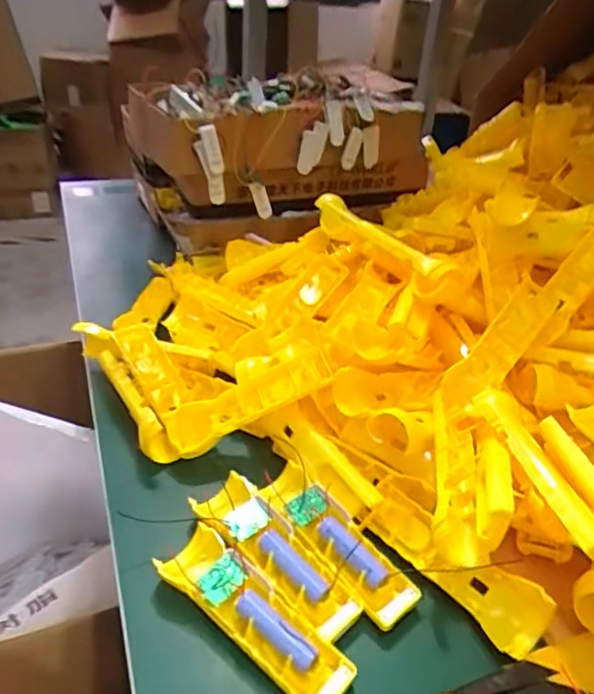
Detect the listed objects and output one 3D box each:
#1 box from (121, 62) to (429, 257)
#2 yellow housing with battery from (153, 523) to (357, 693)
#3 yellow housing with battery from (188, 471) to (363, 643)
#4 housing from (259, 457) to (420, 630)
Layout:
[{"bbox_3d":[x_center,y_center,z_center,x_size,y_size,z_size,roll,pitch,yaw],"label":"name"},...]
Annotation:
[{"bbox_3d":[-0.029,-0.316,0.893,0.424,0.197,0.240,-14,37,-25],"label":"box"},{"bbox_3d":[-0.033,0.190,0.397,0.156,0.023,0.047,28,40,32],"label":"yellow housing with battery"},{"bbox_3d":[-0.021,0.163,0.441,0.051,0.029,0.158,-25,43,-36],"label":"yellow housing with battery"},{"bbox_3d":[0.026,0.157,0.457,0.046,0.027,0.159,-21,41,-33],"label":"housing"}]

